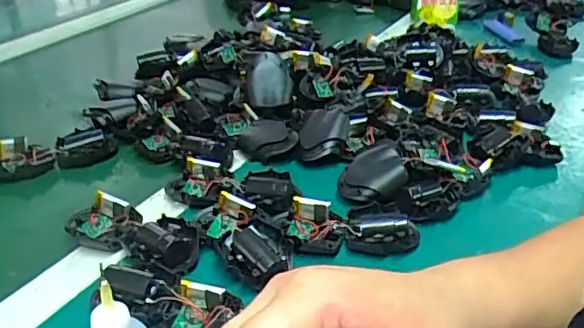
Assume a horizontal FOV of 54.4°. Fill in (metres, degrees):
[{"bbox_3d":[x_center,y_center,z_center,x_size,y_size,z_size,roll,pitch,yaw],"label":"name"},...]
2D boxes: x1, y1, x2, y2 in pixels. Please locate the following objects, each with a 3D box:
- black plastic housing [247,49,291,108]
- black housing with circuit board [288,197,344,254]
[{"bbox_3d":[-0.026,-0.092,0.627,0.047,0.060,0.018,-3,-4,-12],"label":"black plastic housing"},{"bbox_3d":[0.020,0.050,0.468,0.043,0.022,0.045,0,32,2],"label":"black housing with circuit board"}]

